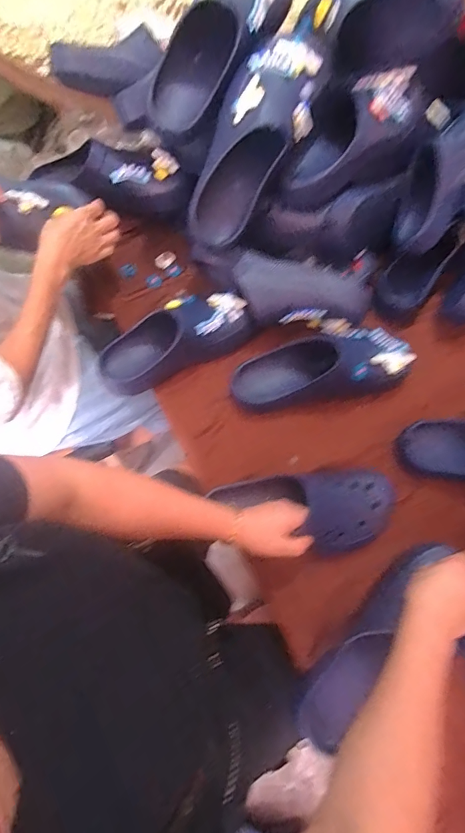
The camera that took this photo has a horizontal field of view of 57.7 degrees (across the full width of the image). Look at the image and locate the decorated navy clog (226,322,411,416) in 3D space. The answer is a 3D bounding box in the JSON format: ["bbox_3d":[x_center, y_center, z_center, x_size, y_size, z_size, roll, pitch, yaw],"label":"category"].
[{"bbox_3d":[0.139,-0.090,0.673,0.274,0.090,0.113,-9,69,-6],"label":"decorated navy clog"}]

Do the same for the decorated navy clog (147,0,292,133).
[{"bbox_3d":[-0.018,-0.533,0.600,0.109,0.092,0.268,44,98,14],"label":"decorated navy clog"}]

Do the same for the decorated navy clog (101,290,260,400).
[{"bbox_3d":[-0.092,-0.127,0.681,0.258,0.080,0.098,-27,72,-12],"label":"decorated navy clog"}]

